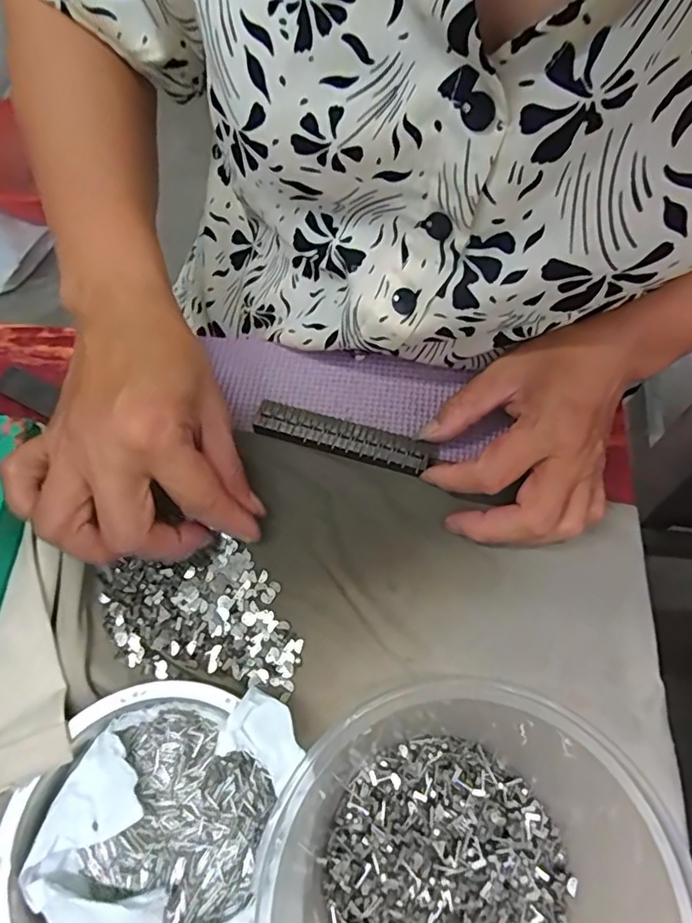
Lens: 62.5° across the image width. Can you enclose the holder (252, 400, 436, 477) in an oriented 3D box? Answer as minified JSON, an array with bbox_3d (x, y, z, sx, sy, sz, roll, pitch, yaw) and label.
[{"bbox_3d":[-0.002,-0.012,0.319,0.100,0.011,0.021,15,65,9],"label":"holder"}]

